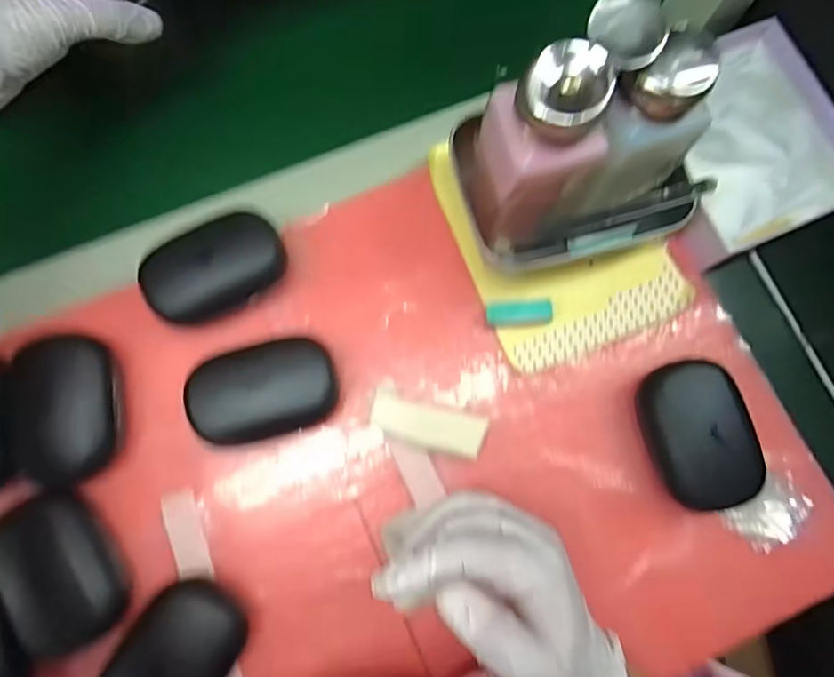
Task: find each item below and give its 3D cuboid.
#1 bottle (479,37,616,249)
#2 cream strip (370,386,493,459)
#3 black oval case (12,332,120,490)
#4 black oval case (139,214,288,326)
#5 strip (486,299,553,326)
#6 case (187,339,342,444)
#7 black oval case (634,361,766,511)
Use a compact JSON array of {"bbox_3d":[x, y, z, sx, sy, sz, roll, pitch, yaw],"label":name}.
[{"bbox_3d":[0.066,-0.090,0.284,0.056,0.132,0.046,-8,78,-3],"label":"bottle"},{"bbox_3d":[0.006,0.054,0.323,0.068,0.006,0.028,18,78,3],"label":"cream strip"},{"bbox_3d":[-0.202,0.040,0.315,0.055,0.026,0.084,-9,78,-3],"label":"black oval case"},{"bbox_3d":[-0.122,-0.042,0.328,0.083,0.033,0.053,-30,81,-5],"label":"black oval case"},{"bbox_3d":[0.063,-0.015,0.331,0.039,0.012,0.015,-6,78,-2],"label":"strip"},{"bbox_3d":[-0.088,0.030,0.313,0.080,0.031,0.052,-15,79,-4],"label":"case"},{"bbox_3d":[0.163,0.055,0.309,0.052,0.034,0.080,-13,79,-4],"label":"black oval case"}]

